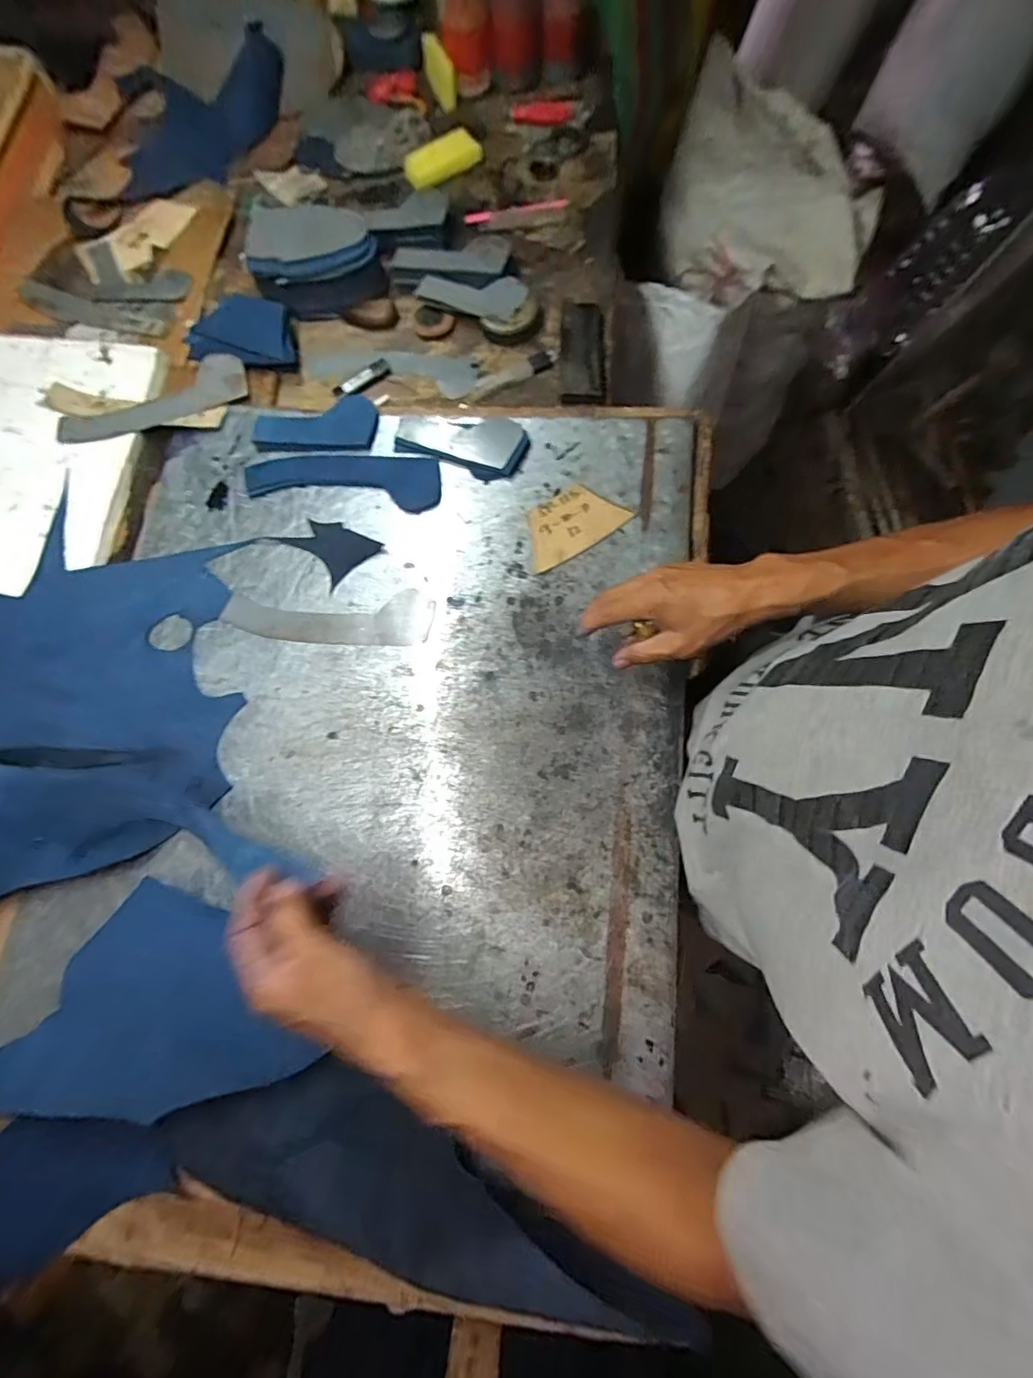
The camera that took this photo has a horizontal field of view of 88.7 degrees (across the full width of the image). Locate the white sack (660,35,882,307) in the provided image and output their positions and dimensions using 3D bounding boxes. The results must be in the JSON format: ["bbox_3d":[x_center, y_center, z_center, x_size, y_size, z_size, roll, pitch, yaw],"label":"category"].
[{"bbox_3d":[0.461,-0.932,0.975,0.355,0.174,0.433,11,76,2],"label":"white sack"}]

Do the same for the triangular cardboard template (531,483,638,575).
[{"bbox_3d":[0.061,-0.186,0.587,0.114,0.004,0.073,-29,77,1],"label":"triangular cardboard template"}]

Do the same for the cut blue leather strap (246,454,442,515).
[{"bbox_3d":[-0.201,-0.249,0.618,0.228,0.006,0.068,8,77,5],"label":"cut blue leather strap"}]

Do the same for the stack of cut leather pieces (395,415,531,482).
[{"bbox_3d":[-0.063,-0.295,0.620,0.151,0.008,0.079,21,82,10],"label":"stack of cut leather pieces"}]

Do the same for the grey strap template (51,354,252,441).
[{"bbox_3d":[-0.441,-0.347,0.645,0.226,0.012,0.062,-28,83,-7],"label":"grey strap template"}]

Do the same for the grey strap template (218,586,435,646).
[{"bbox_3d":[-0.207,-0.079,0.579,0.231,0.006,0.061,2,76,0],"label":"grey strap template"}]

